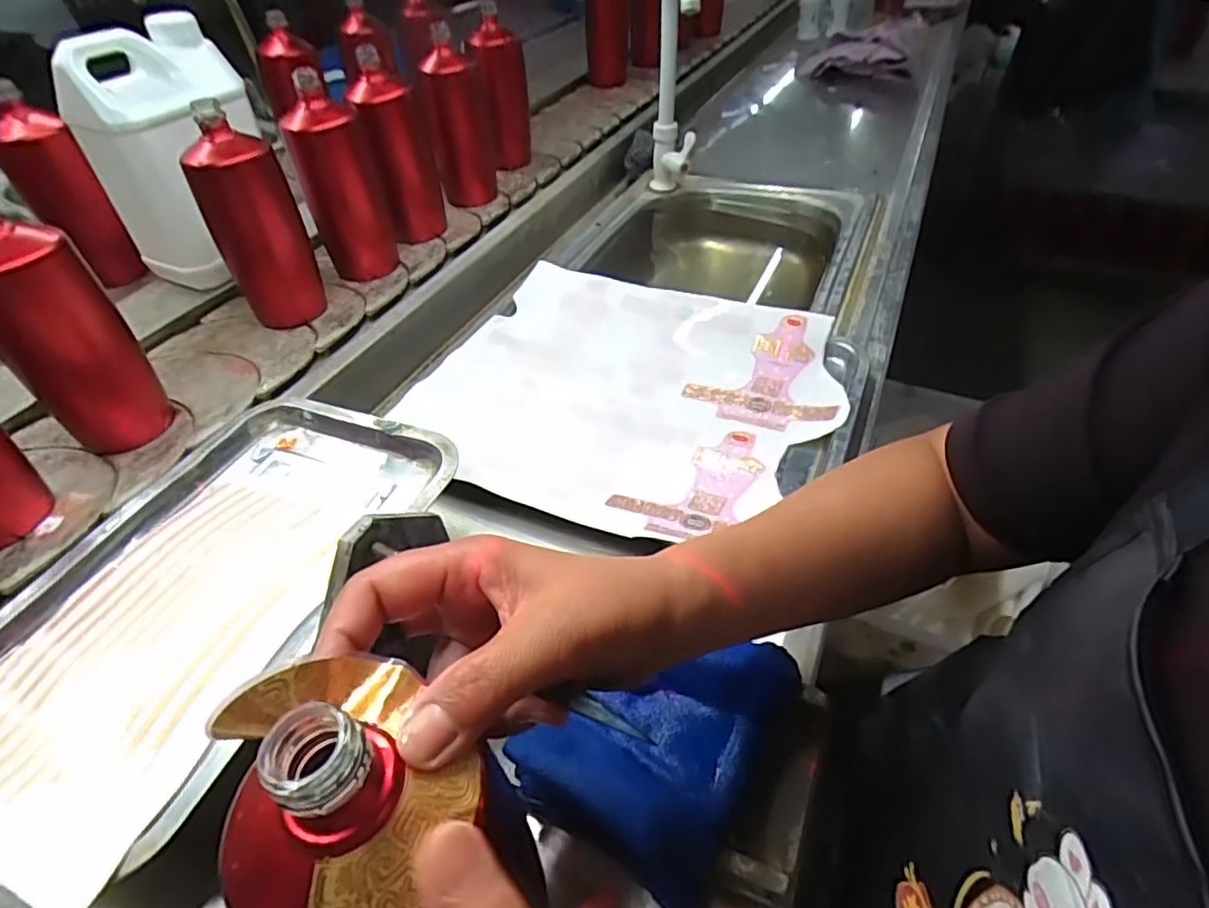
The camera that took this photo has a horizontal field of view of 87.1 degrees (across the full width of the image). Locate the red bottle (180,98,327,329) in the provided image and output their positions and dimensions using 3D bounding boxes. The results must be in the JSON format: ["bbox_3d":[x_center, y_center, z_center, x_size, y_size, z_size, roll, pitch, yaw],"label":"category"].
[{"bbox_3d":[-0.353,-0.230,0.642,0.071,0.193,0.059,6,44,9],"label":"red bottle"}]

